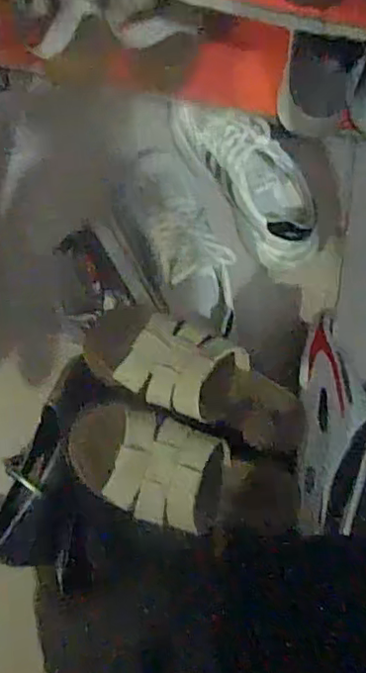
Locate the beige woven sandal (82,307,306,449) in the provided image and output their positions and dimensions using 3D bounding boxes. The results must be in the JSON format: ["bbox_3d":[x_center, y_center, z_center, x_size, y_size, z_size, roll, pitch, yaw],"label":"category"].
[{"bbox_3d":[0.024,0.047,0.616,0.240,0.097,0.085,27,85,-17],"label":"beige woven sandal"}]

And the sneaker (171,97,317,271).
[{"bbox_3d":[0.079,-0.189,0.709,0.086,0.115,0.242,-35,92,-7],"label":"sneaker"}]

